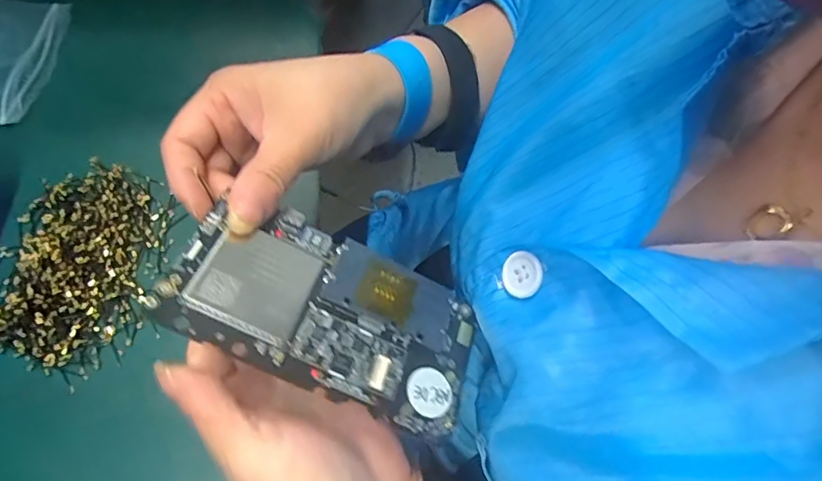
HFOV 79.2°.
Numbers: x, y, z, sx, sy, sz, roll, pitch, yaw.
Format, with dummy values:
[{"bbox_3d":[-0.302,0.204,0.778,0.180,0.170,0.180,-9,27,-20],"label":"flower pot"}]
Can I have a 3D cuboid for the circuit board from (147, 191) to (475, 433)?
[{"bbox_3d":[-0.031,0.029,0.205,0.124,0.005,0.063,27,54,-11],"label":"circuit board"}]

